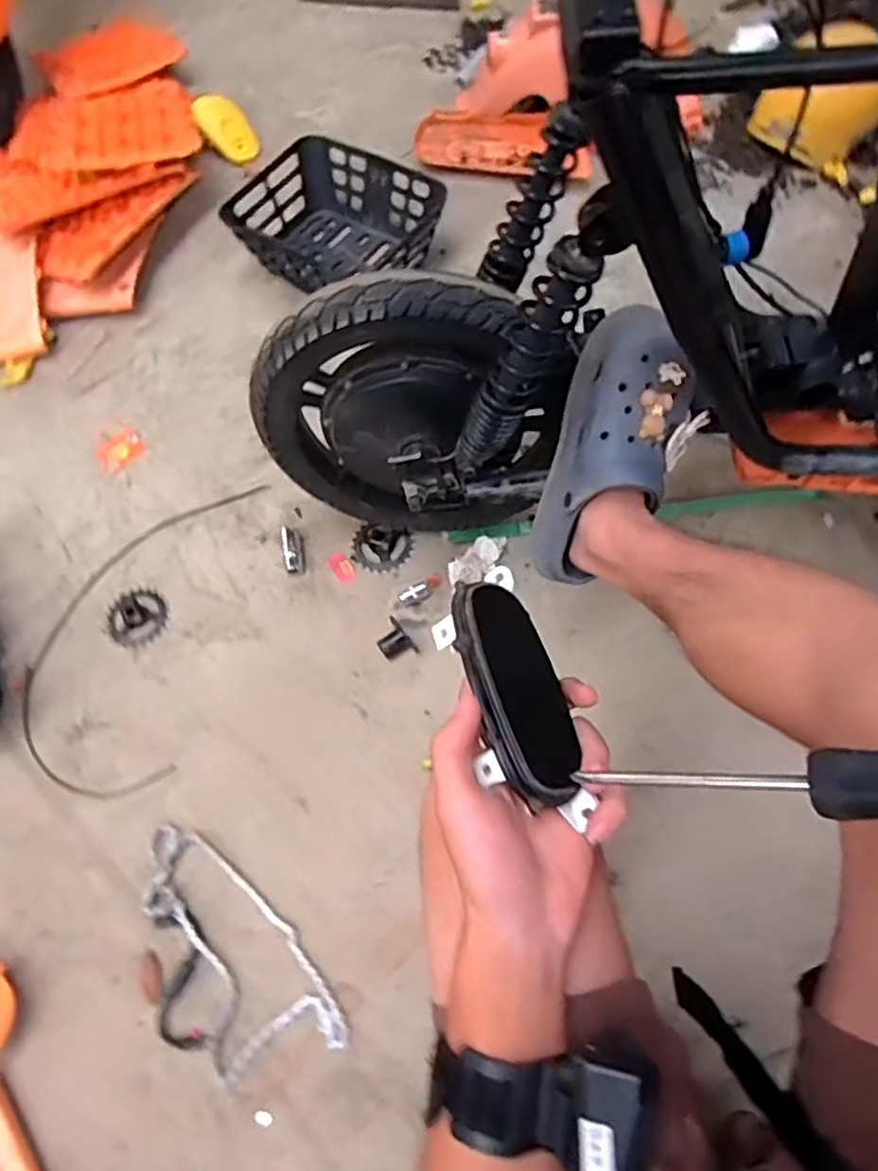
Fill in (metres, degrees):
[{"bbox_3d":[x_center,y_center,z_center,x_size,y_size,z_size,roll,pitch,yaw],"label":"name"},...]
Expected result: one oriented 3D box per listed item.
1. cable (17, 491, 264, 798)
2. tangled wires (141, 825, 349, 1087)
[{"bbox_3d":[-0.417,0.048,0.928,0.239,0.008,0.466,7,66,6],"label":"cable"},{"bbox_3d":[-0.243,0.416,0.738,0.305,0.012,0.156,36,72,17],"label":"tangled wires"}]

